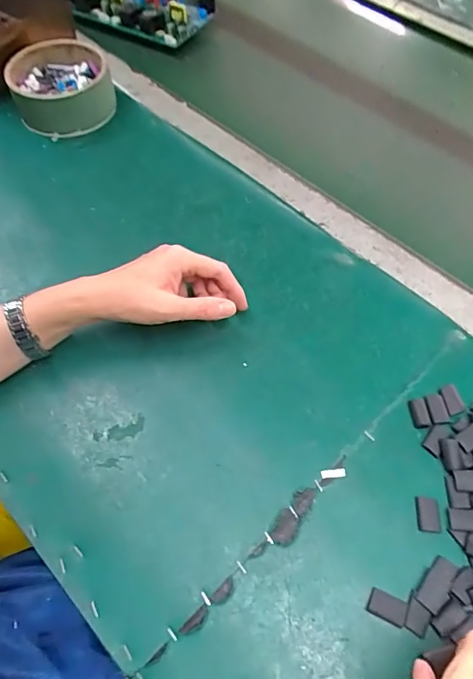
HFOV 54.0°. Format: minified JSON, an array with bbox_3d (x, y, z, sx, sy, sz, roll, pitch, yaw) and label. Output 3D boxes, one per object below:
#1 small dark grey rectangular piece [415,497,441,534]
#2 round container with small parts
[{"bbox_3d":[0.145,0.131,0.348,0.017,0.004,0.026,4,60,1],"label":"small dark grey rectangular piece"},{"bbox_3d":[-0.214,-0.308,0.569,0.116,0.048,0.126,-22,62,-13],"label":"round container with small parts"}]

